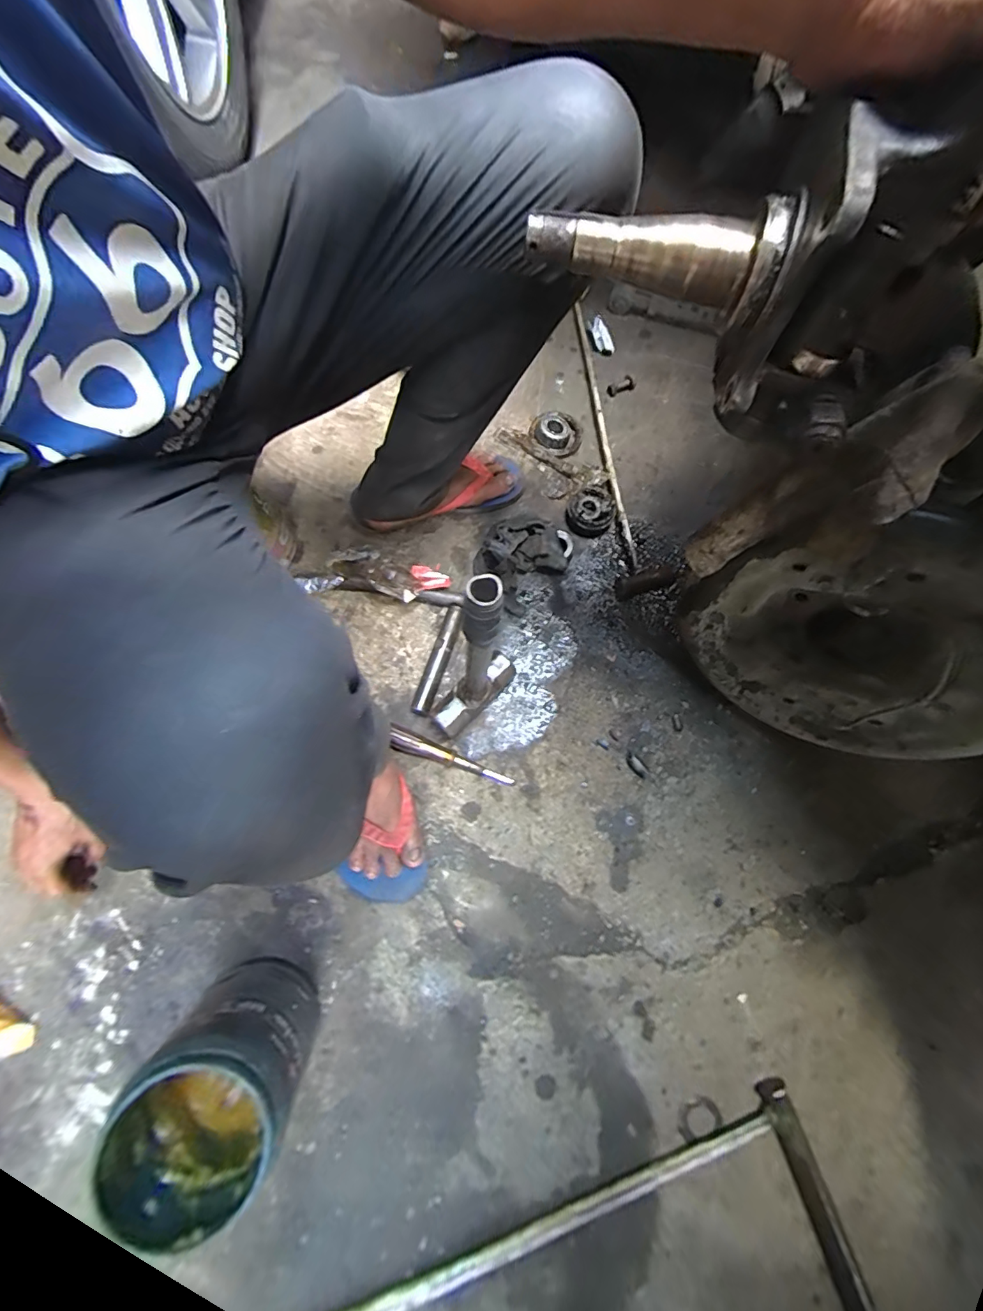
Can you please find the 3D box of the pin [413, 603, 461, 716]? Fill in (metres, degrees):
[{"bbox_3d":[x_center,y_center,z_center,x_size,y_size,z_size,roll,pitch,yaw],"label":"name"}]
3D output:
[{"bbox_3d":[-0.074,0.006,0.678,0.026,0.031,0.160,17,73,5],"label":"pin"}]

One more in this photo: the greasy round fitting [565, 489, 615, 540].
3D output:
[{"bbox_3d":[0.158,-0.223,0.753,0.070,0.036,0.068,0,73,0],"label":"greasy round fitting"}]

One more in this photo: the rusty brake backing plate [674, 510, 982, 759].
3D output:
[{"bbox_3d":[0.379,-0.017,0.505,0.301,0.300,0.100,36,75,9],"label":"rusty brake backing plate"}]

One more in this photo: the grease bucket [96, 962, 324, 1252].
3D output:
[{"bbox_3d":[-0.260,0.424,0.469,0.144,0.210,0.156,0,73,0],"label":"grease bucket"}]

